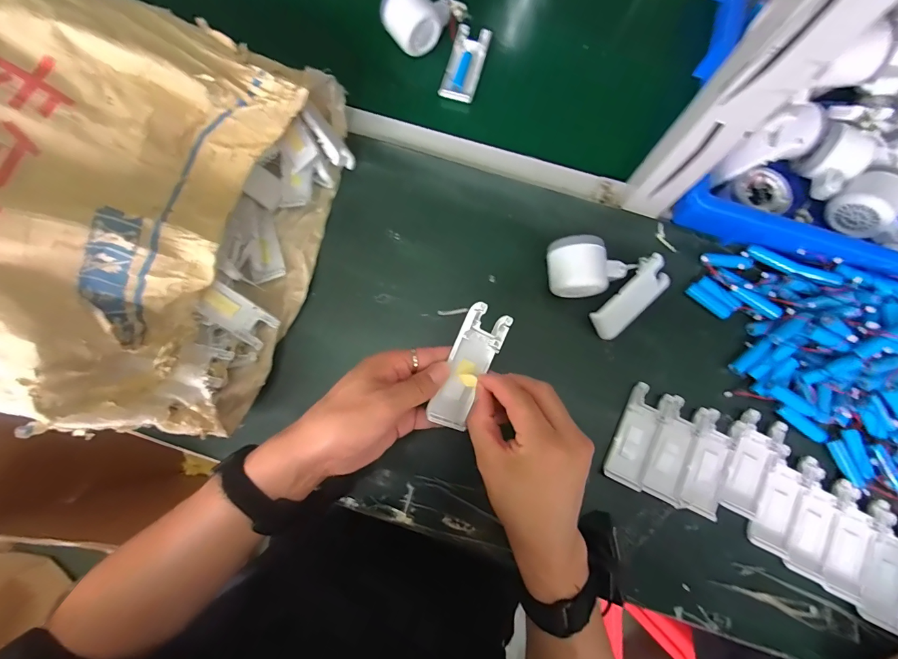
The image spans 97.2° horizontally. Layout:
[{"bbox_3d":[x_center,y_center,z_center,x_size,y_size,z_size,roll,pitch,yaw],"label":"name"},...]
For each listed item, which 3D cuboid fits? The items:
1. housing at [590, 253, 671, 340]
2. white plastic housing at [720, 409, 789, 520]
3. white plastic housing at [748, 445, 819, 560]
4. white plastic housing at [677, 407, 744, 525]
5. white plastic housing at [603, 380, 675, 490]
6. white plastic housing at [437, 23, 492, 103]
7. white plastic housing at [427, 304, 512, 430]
[{"bbox_3d":[0.197,-0.034,0.429,0.101,0.012,0.043,-41,111,-3],"label":"housing"},{"bbox_3d":[0.313,0.139,0.408,0.040,0.011,0.102,24,81,4],"label":"white plastic housing"},{"bbox_3d":[0.339,0.173,0.400,0.041,0.012,0.103,25,81,4],"label":"white plastic housing"},{"bbox_3d":[0.272,0.139,0.408,0.041,0.010,0.104,26,81,4],"label":"white plastic housing"},{"bbox_3d":[0.199,0.111,0.415,0.041,0.009,0.103,24,81,4],"label":"white plastic housing"},{"bbox_3d":[0.021,-0.337,0.501,0.044,0.011,0.102,15,80,2],"label":"white plastic housing"},{"bbox_3d":[0.017,0.031,0.331,0.039,0.015,0.102,24,92,-27],"label":"white plastic housing"}]

